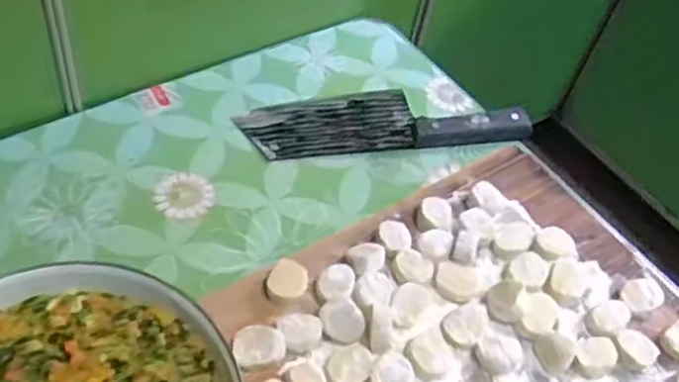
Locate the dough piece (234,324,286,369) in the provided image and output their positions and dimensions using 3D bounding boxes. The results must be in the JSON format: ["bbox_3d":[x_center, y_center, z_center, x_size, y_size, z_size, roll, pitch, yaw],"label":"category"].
[{"bbox_3d":[-0.055,0.110,0.487,0.035,0.026,0.025,-7,53,-15],"label":"dough piece"}]

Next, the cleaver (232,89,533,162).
[{"bbox_3d":[0.042,-0.072,0.673,0.266,0.021,0.083,-2,52,-12],"label":"cleaver"}]

